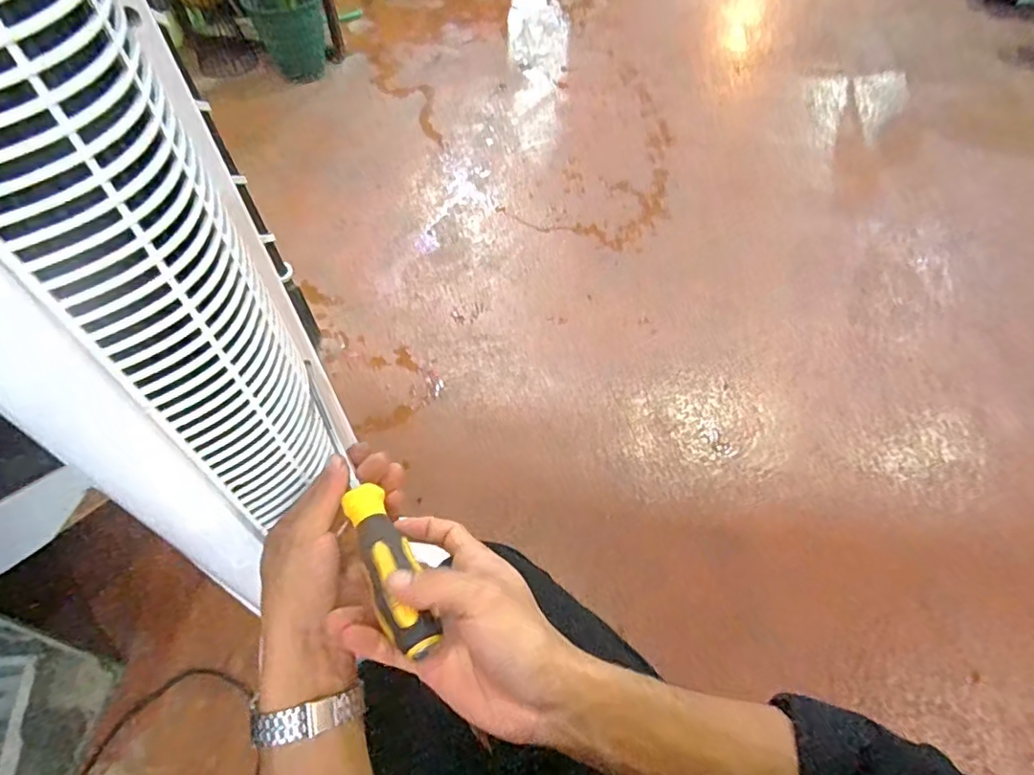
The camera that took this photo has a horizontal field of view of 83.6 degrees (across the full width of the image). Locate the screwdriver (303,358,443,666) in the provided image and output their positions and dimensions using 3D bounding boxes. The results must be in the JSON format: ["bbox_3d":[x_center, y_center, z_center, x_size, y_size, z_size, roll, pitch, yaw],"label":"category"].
[{"bbox_3d":[-0.103,0.059,0.373,0.026,0.025,0.227,-23,50,-15],"label":"screwdriver"}]

